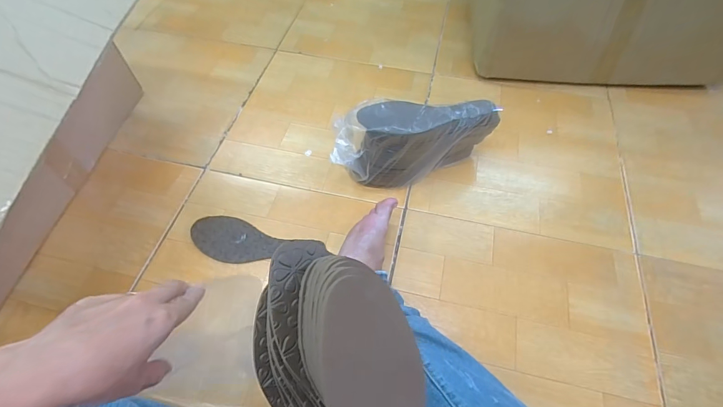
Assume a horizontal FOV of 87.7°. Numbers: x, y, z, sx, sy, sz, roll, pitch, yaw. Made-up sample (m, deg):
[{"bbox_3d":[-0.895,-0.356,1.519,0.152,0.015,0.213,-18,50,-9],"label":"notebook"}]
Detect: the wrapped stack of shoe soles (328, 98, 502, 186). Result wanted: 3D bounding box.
[{"bbox_3d":[0.094,-0.114,0.697,0.302,0.134,0.102,-10,57,-8],"label":"wrapped stack of shoe soles"}]

